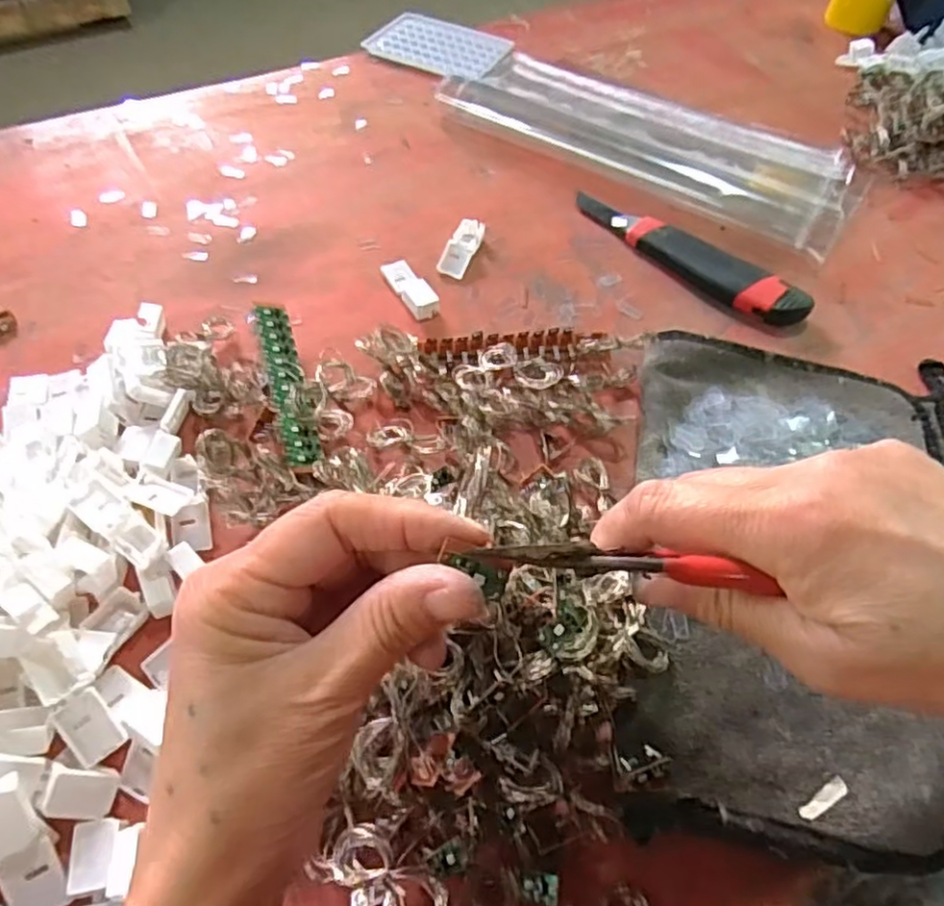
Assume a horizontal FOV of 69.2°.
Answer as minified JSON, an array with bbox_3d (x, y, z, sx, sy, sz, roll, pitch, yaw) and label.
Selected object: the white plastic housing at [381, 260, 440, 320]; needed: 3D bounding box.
[{"bbox_3d":[-0.043,-0.115,0.477,0.021,0.011,0.056,-25,61,-20],"label":"white plastic housing"}]

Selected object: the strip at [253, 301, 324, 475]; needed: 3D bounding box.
[{"bbox_3d":[-0.108,-0.041,0.402,0.020,0.004,0.120,-4,60,-28],"label":"strip"}]

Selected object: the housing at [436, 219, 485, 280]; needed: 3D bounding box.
[{"bbox_3d":[-0.008,-0.151,0.504,0.021,0.012,0.056,20,56,9],"label":"housing"}]

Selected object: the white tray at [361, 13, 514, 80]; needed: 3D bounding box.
[{"bbox_3d":[-0.033,-0.405,0.682,0.127,0.012,0.086,25,57,12],"label":"white tray"}]

